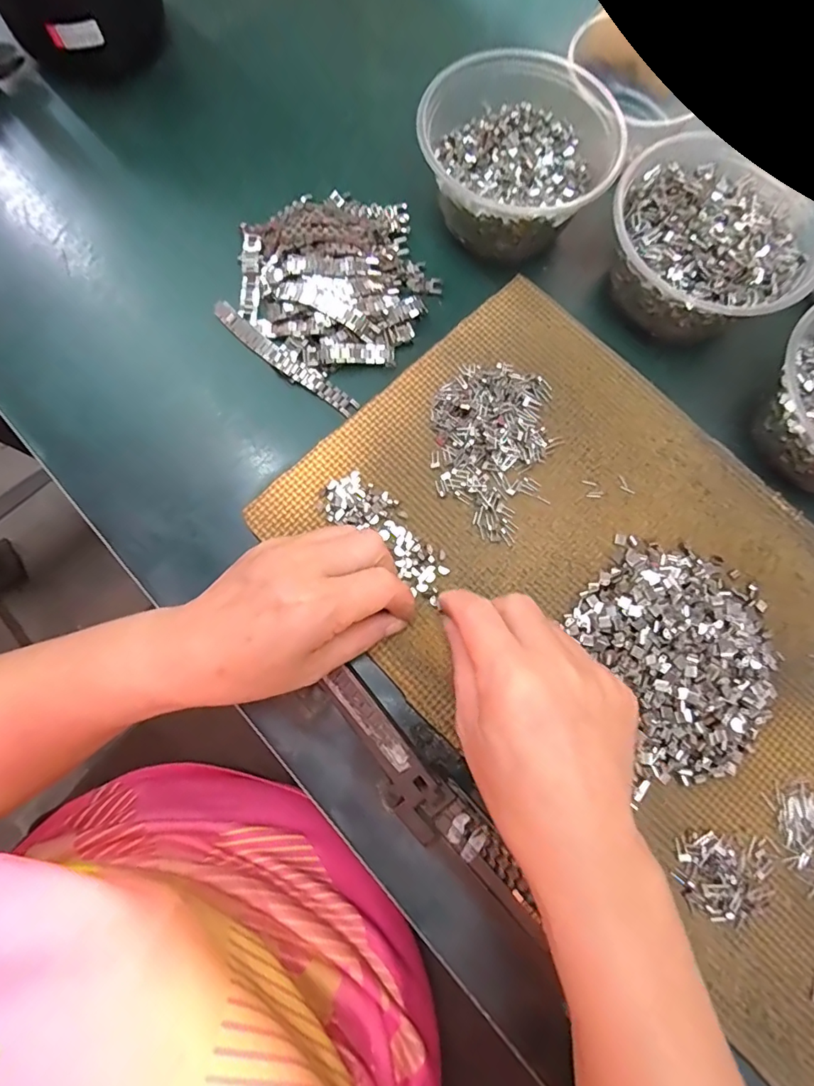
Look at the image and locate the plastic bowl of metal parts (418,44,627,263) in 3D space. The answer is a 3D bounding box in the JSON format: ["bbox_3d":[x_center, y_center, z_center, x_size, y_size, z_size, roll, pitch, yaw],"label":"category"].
[{"bbox_3d":[0.075,-0.269,0.344,0.133,0.055,0.133,0,77,0],"label":"plastic bowl of metal parts"}]

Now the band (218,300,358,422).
[{"bbox_3d":[-0.087,-0.128,0.339,0.124,0.011,0.016,37,80,8],"label":"band"}]

